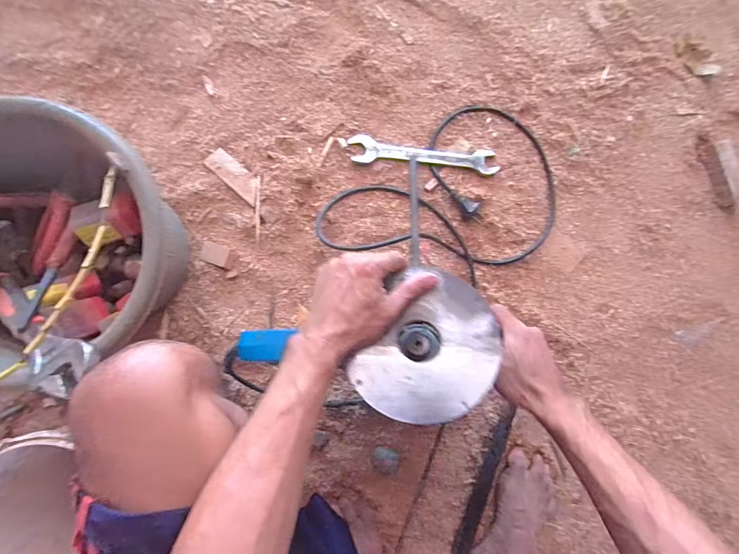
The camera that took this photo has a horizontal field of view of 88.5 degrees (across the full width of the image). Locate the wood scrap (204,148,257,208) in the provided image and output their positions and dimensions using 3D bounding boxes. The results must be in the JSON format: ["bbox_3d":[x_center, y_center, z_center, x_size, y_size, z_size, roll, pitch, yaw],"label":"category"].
[{"bbox_3d":[-0.204,-0.154,0.581,0.097,0.004,0.035,42,81,-1],"label":"wood scrap"}]

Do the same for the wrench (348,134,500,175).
[{"bbox_3d":[0.089,-0.197,0.612,0.238,0.018,0.046,4,83,-6],"label":"wrench"}]

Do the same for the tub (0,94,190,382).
[{"bbox_3d":[-0.368,-0.036,0.450,0.286,0.191,0.254,-13,86,-8],"label":"tub"}]

